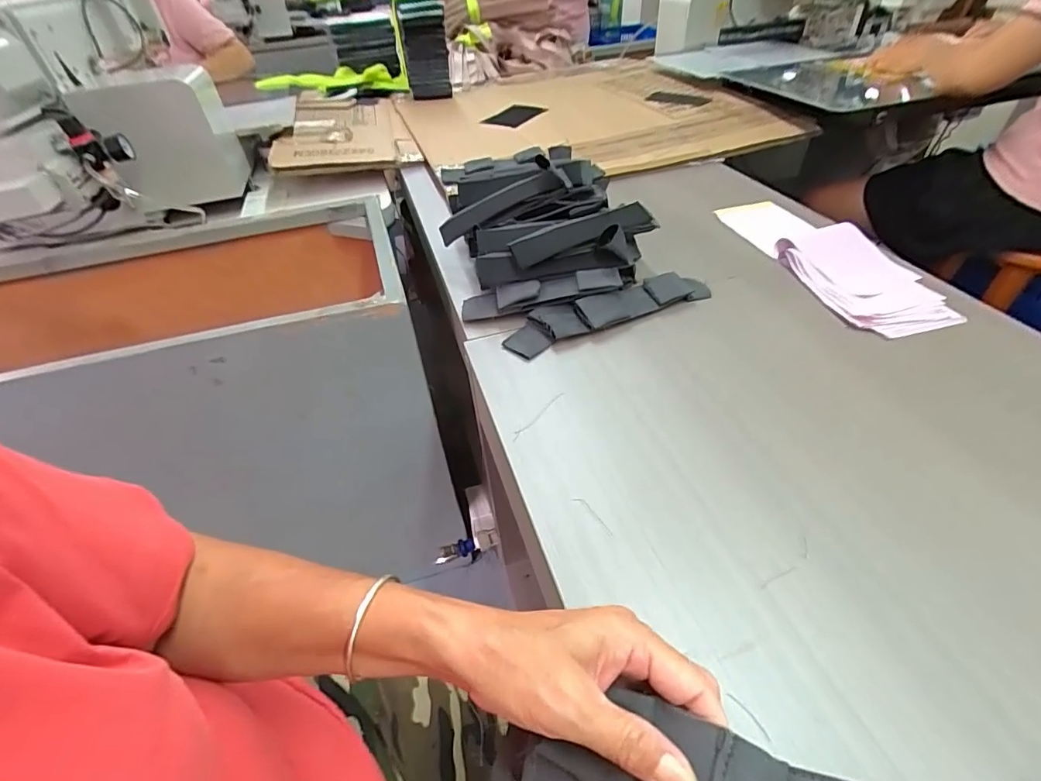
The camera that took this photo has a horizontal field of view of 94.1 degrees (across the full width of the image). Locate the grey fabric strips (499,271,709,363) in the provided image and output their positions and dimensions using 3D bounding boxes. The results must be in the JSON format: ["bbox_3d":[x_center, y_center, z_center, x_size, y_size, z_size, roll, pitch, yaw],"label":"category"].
[{"bbox_3d":[0.104,-0.099,0.589,0.258,0.028,0.058,-19,45,-15],"label":"grey fabric strips"}]

